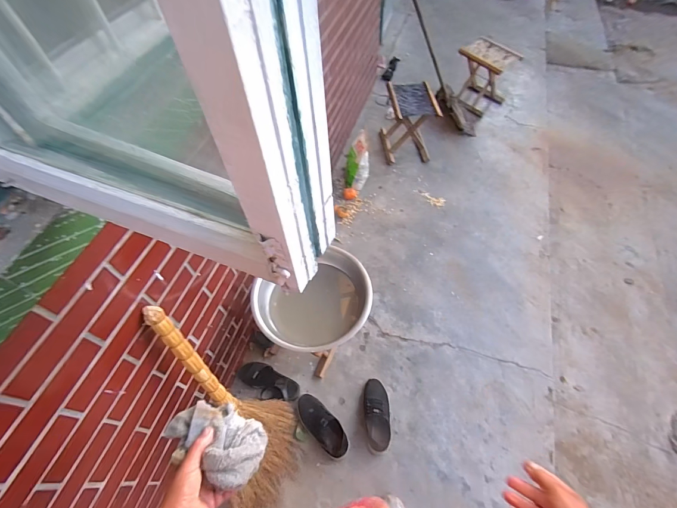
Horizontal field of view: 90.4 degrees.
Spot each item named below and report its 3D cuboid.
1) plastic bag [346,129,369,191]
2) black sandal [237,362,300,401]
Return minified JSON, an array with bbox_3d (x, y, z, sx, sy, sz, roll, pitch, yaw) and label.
[{"bbox_3d":[0.100,-0.495,1.827,0.129,0.255,0.196,0,56,3],"label":"plastic bag"},{"bbox_3d":[-0.276,0.492,1.296,0.252,0.047,0.102,23,60,18],"label":"black sandal"}]

